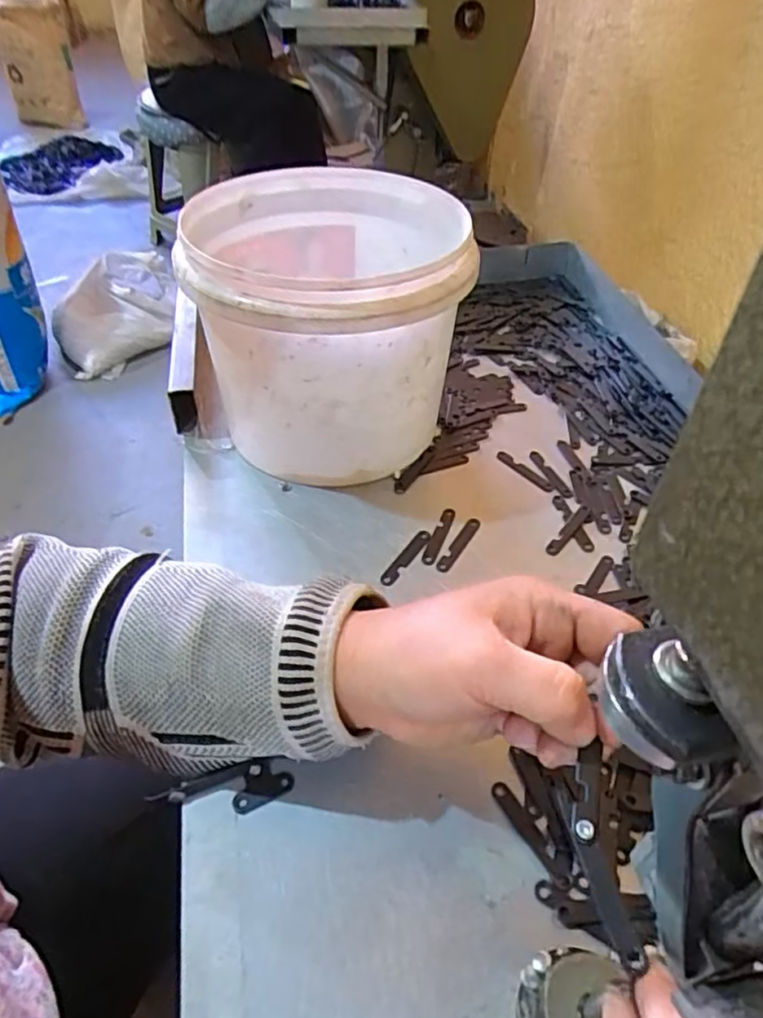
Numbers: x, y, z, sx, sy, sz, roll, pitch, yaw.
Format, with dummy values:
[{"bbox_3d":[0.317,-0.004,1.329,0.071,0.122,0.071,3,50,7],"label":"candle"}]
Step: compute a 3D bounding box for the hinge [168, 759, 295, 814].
[{"bbox_3d":[-0.070,0.133,0.308,0.055,0.005,0.018,-9,46,-11],"label":"hinge"}]

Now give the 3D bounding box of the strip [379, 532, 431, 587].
[{"bbox_3d":[0.016,0.031,0.419,0.010,0.004,0.051,27,50,24],"label":"strip"}]

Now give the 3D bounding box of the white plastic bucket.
[{"bbox_3d":[-0.034,-0.127,0.468,0.171,0.157,0.188,1,45,-1],"label":"white plastic bucket"}]

